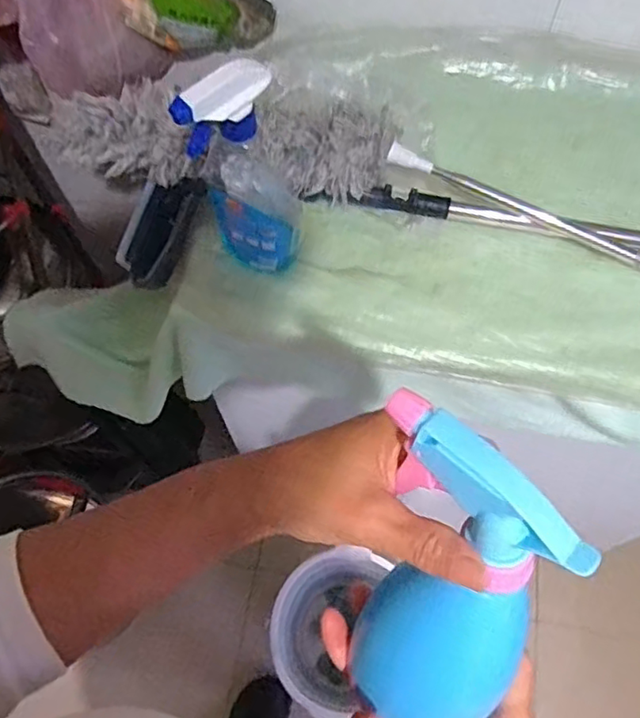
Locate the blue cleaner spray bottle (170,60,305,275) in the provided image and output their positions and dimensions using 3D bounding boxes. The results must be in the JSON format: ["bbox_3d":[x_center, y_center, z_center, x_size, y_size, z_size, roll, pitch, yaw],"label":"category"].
[{"bbox_3d":[-0.067,-0.168,0.561,0.088,0.232,0.063,-10,64,-5],"label":"blue cleaner spray bottle"}]

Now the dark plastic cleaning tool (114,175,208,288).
[{"bbox_3d":[-0.177,-0.151,0.691,0.054,0.065,0.139,13,65,7],"label":"dark plastic cleaning tool"}]

